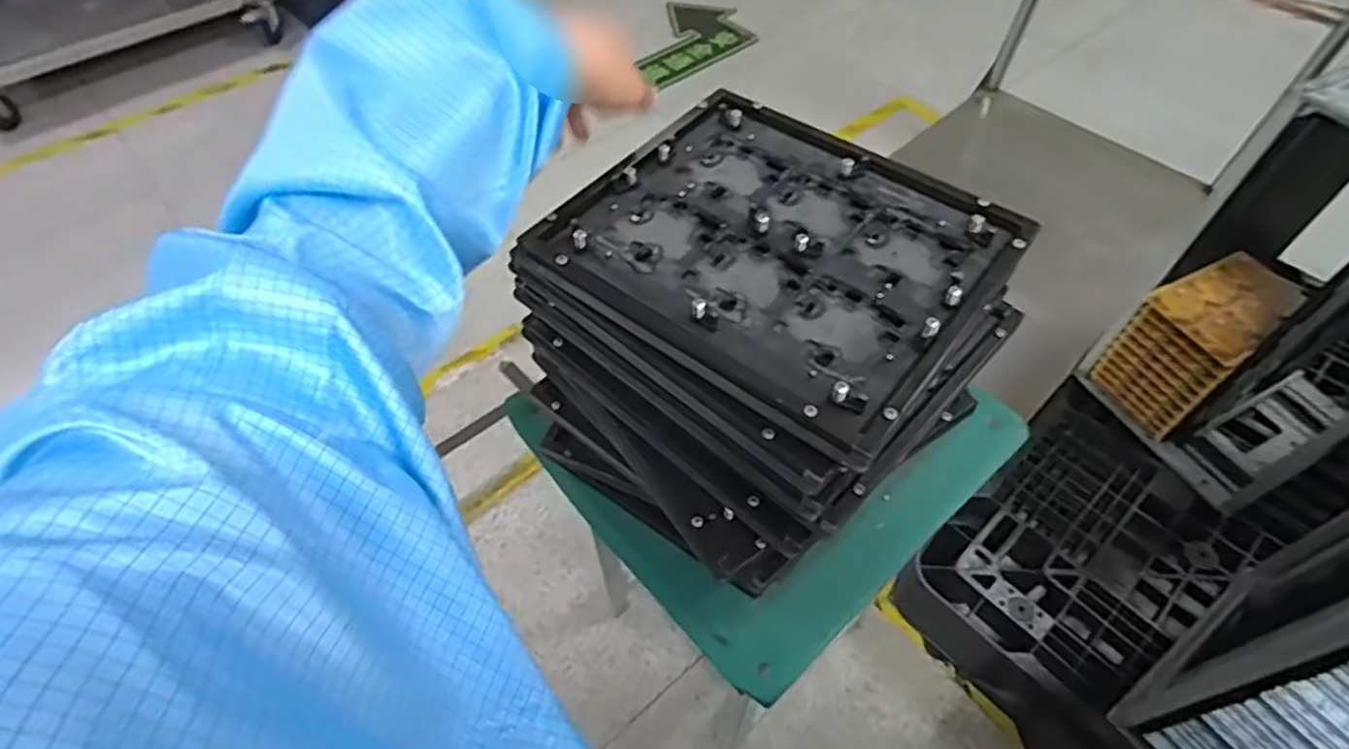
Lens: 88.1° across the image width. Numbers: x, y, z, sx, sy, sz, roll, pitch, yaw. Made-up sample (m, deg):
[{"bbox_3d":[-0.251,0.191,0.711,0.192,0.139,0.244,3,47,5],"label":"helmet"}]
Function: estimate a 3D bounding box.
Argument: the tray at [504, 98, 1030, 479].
[{"bbox_3d":[0.073,-0.093,0.478,0.270,0.021,0.233,35,61,22],"label":"tray"}]

